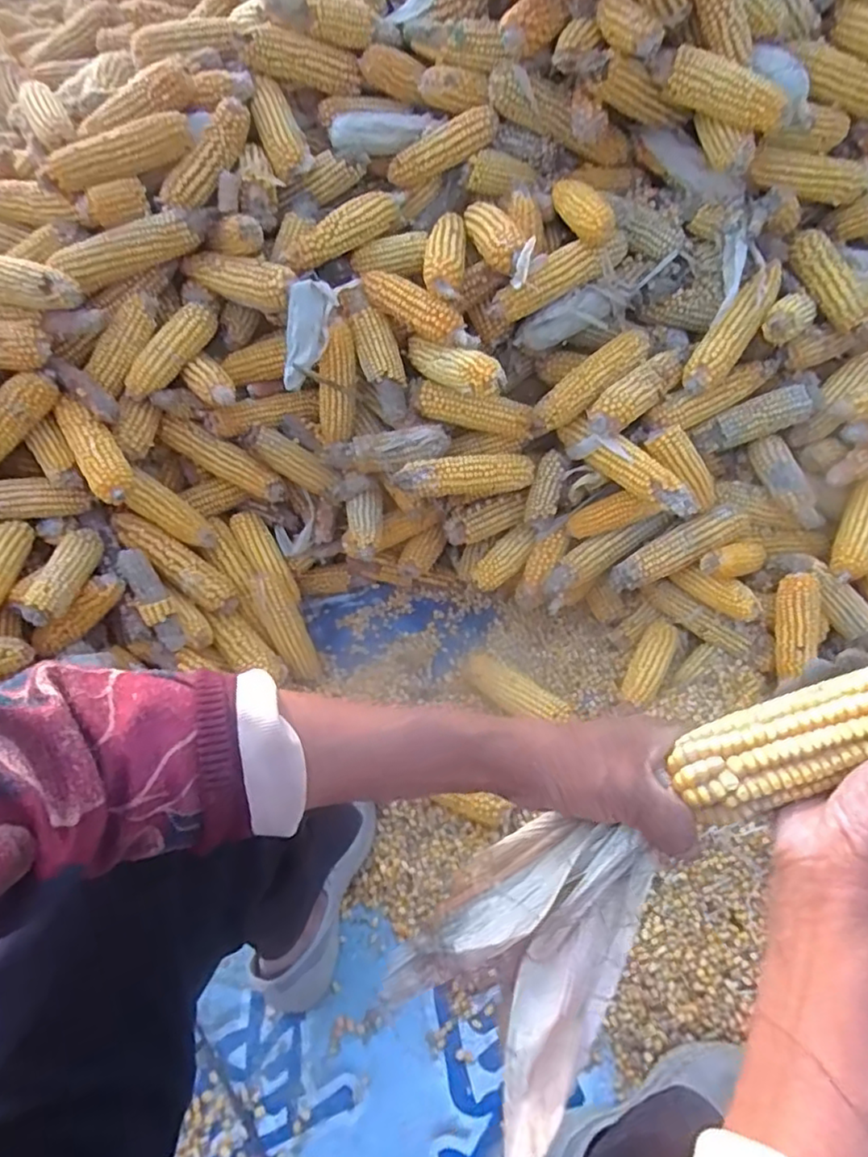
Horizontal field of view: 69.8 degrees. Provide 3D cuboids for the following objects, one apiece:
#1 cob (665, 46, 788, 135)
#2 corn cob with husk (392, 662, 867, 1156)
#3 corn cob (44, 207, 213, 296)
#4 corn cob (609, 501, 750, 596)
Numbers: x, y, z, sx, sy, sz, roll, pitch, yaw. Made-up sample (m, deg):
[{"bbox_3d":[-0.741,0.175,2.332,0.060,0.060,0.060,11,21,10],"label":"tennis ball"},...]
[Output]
[{"bbox_3d":[0.296,-0.497,0.628,0.124,0.046,0.045,27,60,15],"label":"cob"},{"bbox_3d":[0.138,0.119,0.281,0.309,0.050,0.107,-35,62,3],"label":"corn cob with husk"},{"bbox_3d":[-0.350,-0.385,0.726,0.180,0.047,0.041,-20,58,1],"label":"corn cob"},{"bbox_3d":[0.306,-0.033,0.774,0.181,0.045,0.049,-29,60,6],"label":"corn cob"}]

